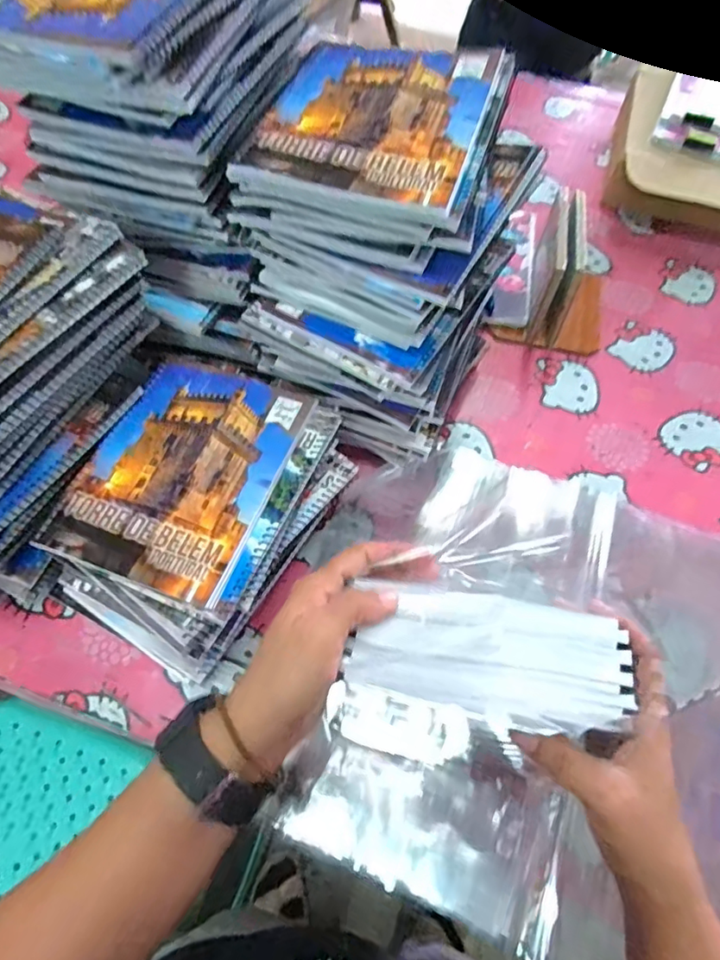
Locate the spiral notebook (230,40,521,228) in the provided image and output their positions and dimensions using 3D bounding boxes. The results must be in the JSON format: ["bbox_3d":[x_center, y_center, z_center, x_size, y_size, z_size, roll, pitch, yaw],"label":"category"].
[{"bbox_3d":[0.014,-0.261,0.401,0.156,0.019,0.193,15,59,6],"label":"spiral notebook"}]

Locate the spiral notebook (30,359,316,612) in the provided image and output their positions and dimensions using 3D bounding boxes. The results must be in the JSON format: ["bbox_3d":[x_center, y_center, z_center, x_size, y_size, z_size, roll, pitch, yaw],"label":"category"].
[{"bbox_3d":[-0.138,-0.011,0.447,0.146,0.007,0.197,18,60,8],"label":"spiral notebook"}]

